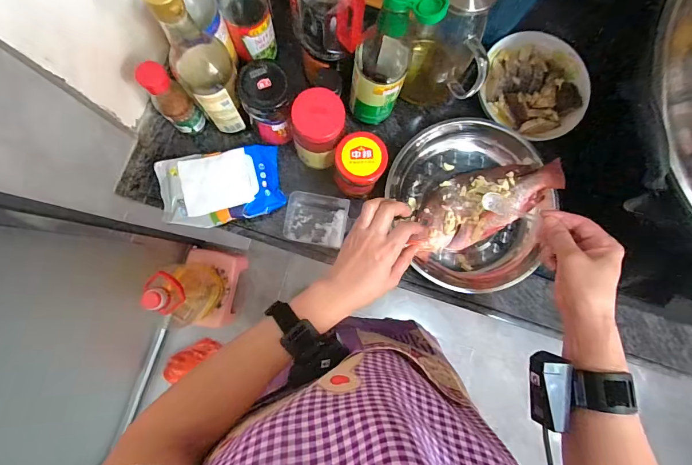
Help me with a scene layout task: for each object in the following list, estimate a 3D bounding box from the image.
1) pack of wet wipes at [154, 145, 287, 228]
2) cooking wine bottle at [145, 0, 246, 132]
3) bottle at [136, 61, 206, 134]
[{"bbox_3d":[-0.179,-0.065,0.513,0.167,0.024,0.100,-13,85,-4],"label":"pack of wet wipes"},{"bbox_3d":[-0.164,-0.194,0.403,0.063,0.235,0.068,-35,86,-6],"label":"cooking wine bottle"},{"bbox_3d":[-0.227,-0.171,0.465,0.041,0.120,0.036,-45,87,-6],"label":"bottle"}]

